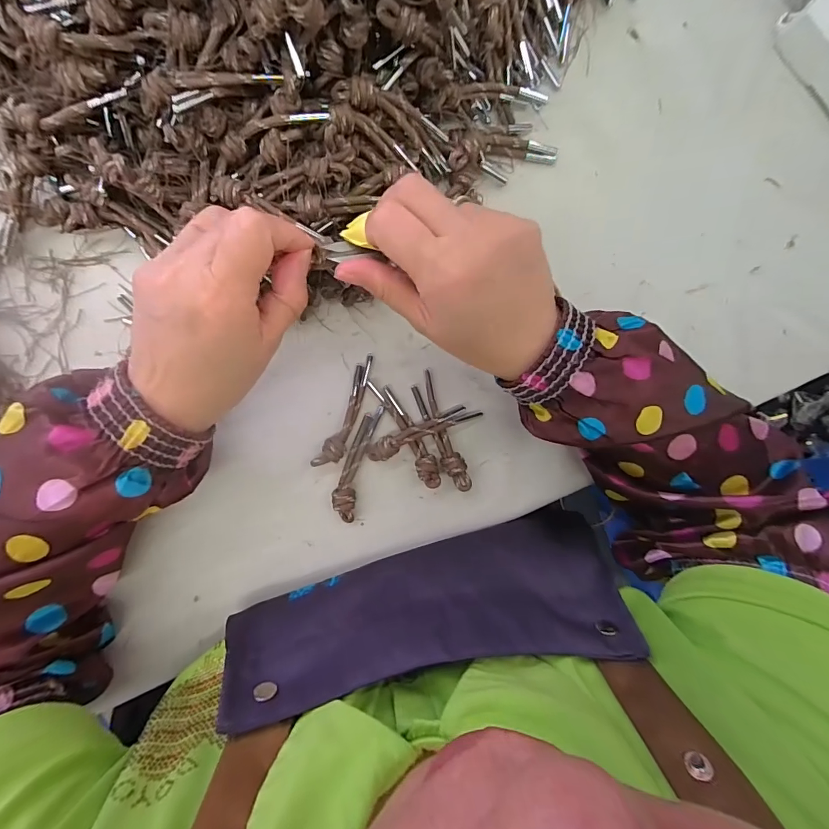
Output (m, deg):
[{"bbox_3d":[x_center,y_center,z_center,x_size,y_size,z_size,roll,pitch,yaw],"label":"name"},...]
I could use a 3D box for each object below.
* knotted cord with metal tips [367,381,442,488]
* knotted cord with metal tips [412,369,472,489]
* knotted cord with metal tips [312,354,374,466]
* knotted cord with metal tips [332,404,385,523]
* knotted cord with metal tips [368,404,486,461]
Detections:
[{"bbox_3d":[-0.005,0.012,0.304,0.017,0.020,0.086,-28,94,-4],"label":"knotted cord with metal tips"},{"bbox_3d":[0.020,0.013,0.307,0.017,0.015,0.090,-21,93,-4],"label":"knotted cord with metal tips"},{"bbox_3d":[-0.050,-0.003,0.304,0.017,0.012,0.087,19,89,-5],"label":"knotted cord with metal tips"},{"bbox_3d":[-0.041,0.034,0.305,0.018,0.011,0.084,19,89,-5],"label":"knotted cord with metal tips"},{"bbox_3d":[0.007,0.011,0.305,0.087,0.017,0.015,-24,93,-4],"label":"knotted cord with metal tips"}]

